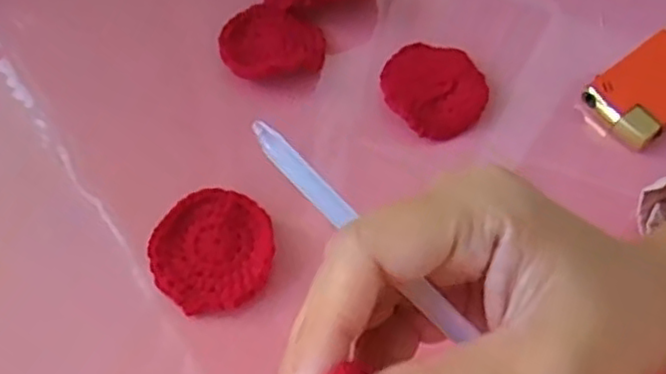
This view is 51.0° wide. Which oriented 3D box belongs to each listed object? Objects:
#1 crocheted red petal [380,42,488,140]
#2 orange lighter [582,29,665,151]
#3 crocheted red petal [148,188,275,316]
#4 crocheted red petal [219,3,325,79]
[{"bbox_3d":[0.046,-0.047,0.324,0.045,0.007,0.049,1,65,-2],"label":"crocheted red petal"},{"bbox_3d":[0.150,-0.047,0.327,0.058,0.013,0.037,-34,71,-17],"label":"orange lighter"},{"bbox_3d":[-0.049,0.025,0.285,0.049,0.007,0.050,1,65,-2],"label":"crocheted red petal"},{"bbox_3d":[-0.028,-0.068,0.327,0.048,0.013,0.041,16,65,5],"label":"crocheted red petal"}]

